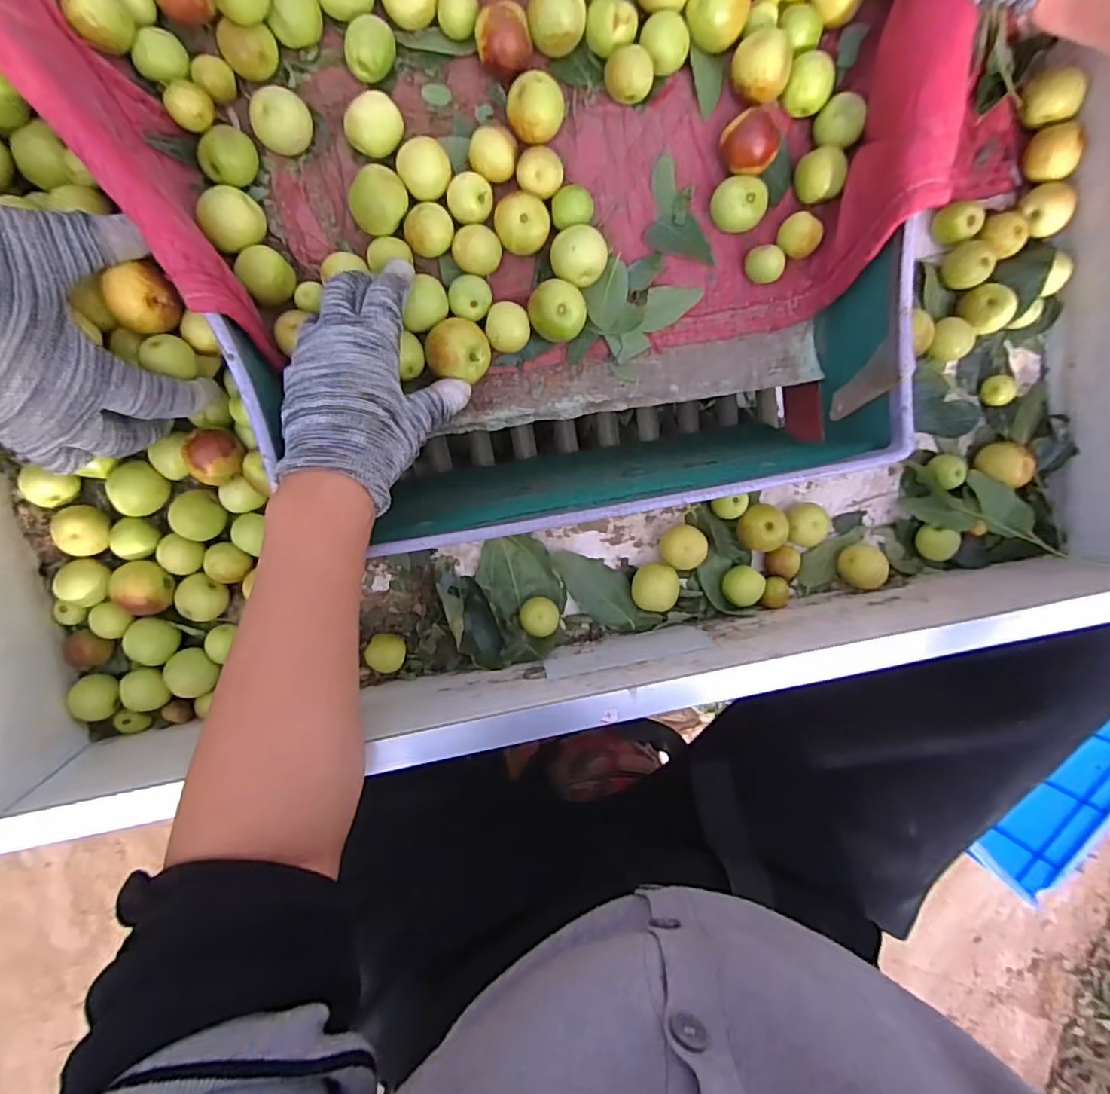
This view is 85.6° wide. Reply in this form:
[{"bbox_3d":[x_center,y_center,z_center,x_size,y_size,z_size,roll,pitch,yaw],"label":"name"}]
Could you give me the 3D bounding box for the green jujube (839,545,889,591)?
[{"bbox_3d":[0.237,0.015,0.469,0.032,0.030,0.033,2,95,-7],"label":"green jujube"}]

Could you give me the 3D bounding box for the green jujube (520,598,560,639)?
[{"bbox_3d":[-0.011,0.052,0.447,0.027,0.021,0.027,-1,96,-7],"label":"green jujube"}]

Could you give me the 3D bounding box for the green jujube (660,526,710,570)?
[{"bbox_3d":[0.095,-0.001,0.451,0.032,0.030,0.032,-1,96,-7],"label":"green jujube"}]

